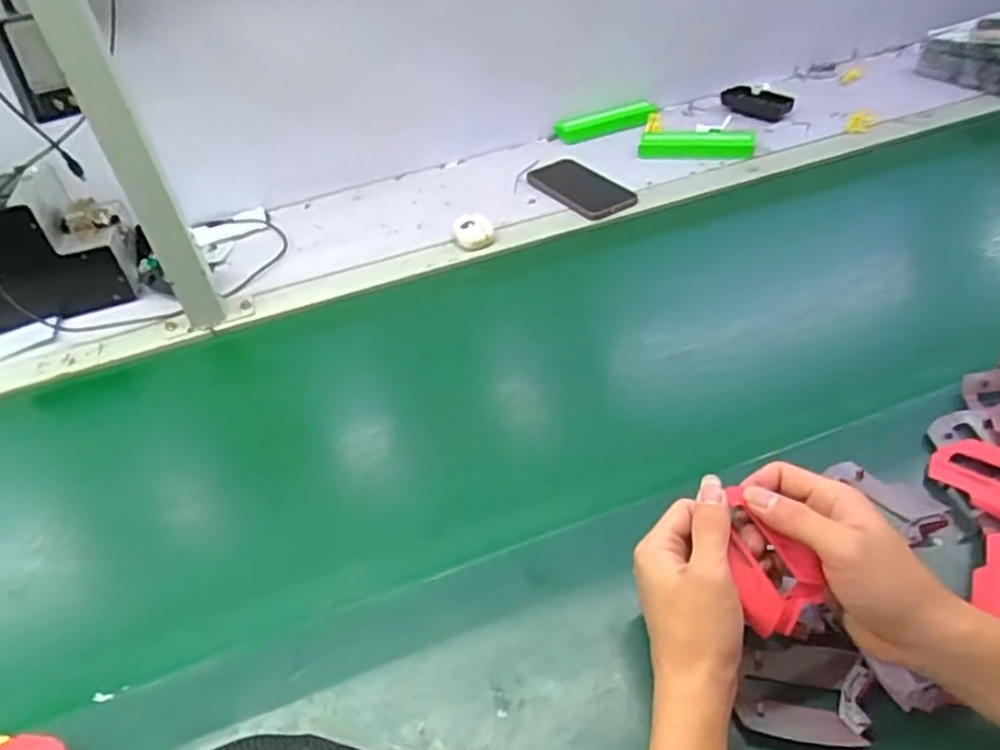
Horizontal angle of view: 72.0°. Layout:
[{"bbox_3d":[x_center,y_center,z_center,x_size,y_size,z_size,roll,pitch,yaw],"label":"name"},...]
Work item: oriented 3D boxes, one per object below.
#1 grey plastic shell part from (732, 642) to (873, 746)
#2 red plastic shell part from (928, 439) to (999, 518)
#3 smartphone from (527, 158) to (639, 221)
[{"bbox_3d":[0.183,0.192,0.417,0.071,0.013,0.059,6,43,15],"label":"grey plastic shell part"},{"bbox_3d":[0.362,0.076,0.502,0.055,0.016,0.080,-29,46,-22],"label":"red plastic shell part"},{"bbox_3d":[0.109,-0.255,0.928,0.087,0.017,0.166,-28,45,-22],"label":"smartphone"}]

